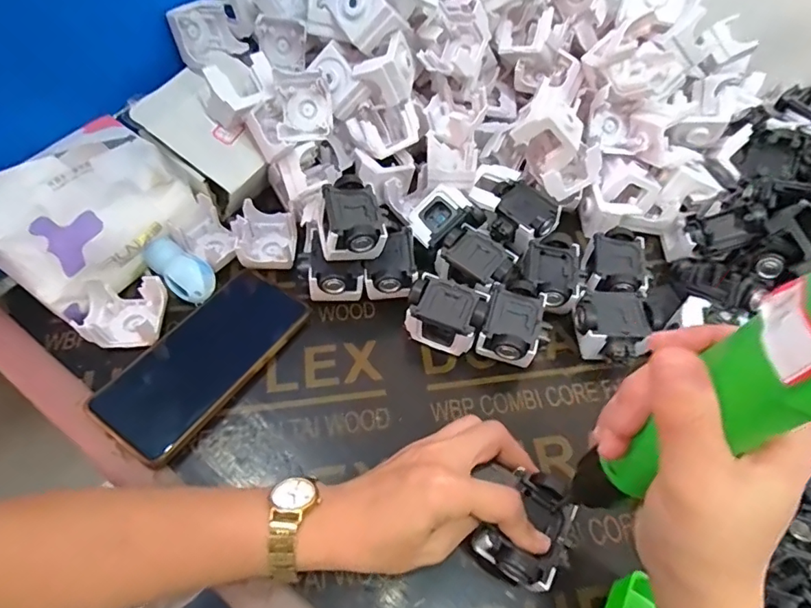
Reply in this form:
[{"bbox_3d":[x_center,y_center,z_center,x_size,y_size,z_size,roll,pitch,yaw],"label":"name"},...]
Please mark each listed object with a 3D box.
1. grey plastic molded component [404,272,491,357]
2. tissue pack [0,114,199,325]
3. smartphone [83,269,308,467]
[{"bbox_3d":[0.033,0.010,0.396,0.059,0.046,0.042,19,57,9],"label":"grey plastic molded component"},{"bbox_3d":[-0.251,-0.072,0.389,0.079,0.100,0.141,29,59,15],"label":"tissue pack"},{"bbox_3d":[-0.152,0.041,0.378,0.076,0.013,0.160,31,60,16],"label":"smartphone"}]

